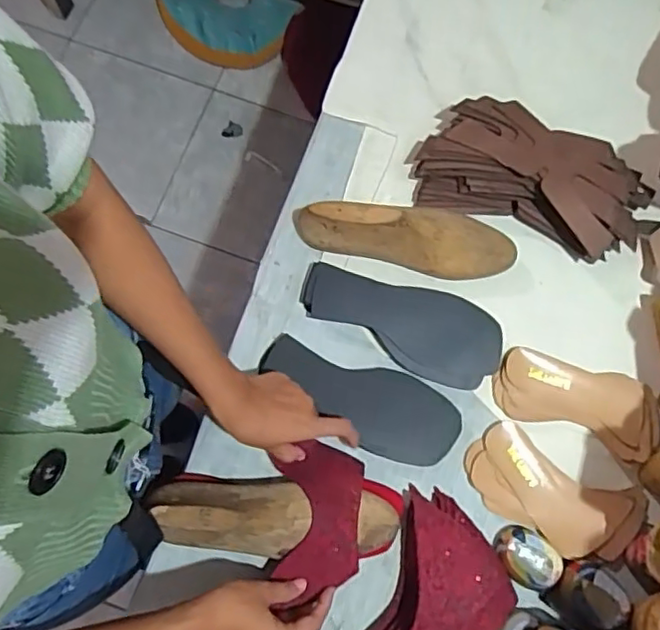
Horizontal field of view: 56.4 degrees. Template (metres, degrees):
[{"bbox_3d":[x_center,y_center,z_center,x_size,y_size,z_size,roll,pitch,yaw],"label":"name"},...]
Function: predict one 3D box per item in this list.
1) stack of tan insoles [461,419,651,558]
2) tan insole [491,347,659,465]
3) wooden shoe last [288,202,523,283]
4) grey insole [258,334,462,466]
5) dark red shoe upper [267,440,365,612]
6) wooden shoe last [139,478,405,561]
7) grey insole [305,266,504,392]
[{"bbox_3d":[0.234,0.190,0.649,0.187,0.014,0.090,28,76,4],"label":"stack of tan insoles"},{"bbox_3d":[0.268,0.093,0.664,0.175,0.013,0.081,18,75,2],"label":"tan insole"},{"bbox_3d":[0.082,-0.089,0.672,0.238,0.073,0.070,4,75,-2],"label":"wooden shoe last"},{"bbox_3d":[0.031,0.090,0.658,0.216,0.011,0.086,23,76,3],"label":"grey insole"},{"bbox_3d":[-0.010,0.198,0.601,0.079,0.041,0.142,5,66,0],"label":"dark red shoe upper"},{"bbox_3d":[-0.048,0.191,0.577,0.232,0.071,0.066,9,75,-16],"label":"wooden shoe last"},{"bbox_3d":[0.076,0.010,0.670,0.220,0.016,0.089,18,75,2],"label":"grey insole"}]

